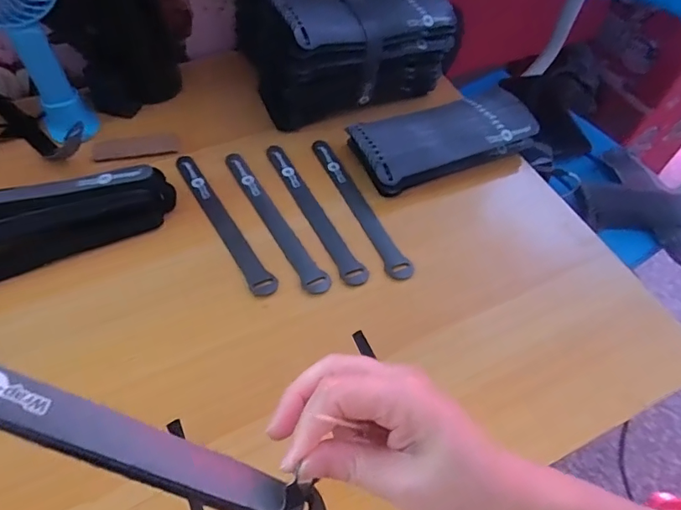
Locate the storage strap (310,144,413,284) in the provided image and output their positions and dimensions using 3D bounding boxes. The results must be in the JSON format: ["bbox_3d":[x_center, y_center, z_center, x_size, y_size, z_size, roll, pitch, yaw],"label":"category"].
[{"bbox_3d":[0.018,-0.056,0.510,0.025,0.008,0.205,-23,57,-8],"label":"storage strap"}]

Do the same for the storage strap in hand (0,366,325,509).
[{"bbox_3d":[-0.095,0.081,0.210,0.195,0.016,0.022,27,53,-11],"label":"storage strap in hand"}]

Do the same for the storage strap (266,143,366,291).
[{"bbox_3d":[-0.030,-0.050,0.503,0.023,0.004,0.208,-21,59,-16],"label":"storage strap"}]

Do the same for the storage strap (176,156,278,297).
[{"bbox_3d":[-0.119,-0.038,0.490,0.023,0.004,0.205,-26,61,-19],"label":"storage strap"}]

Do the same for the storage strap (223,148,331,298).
[{"bbox_3d":[-0.068,-0.041,0.494,0.024,0.004,0.204,-24,60,-18],"label":"storage strap"}]

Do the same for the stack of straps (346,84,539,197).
[{"bbox_3d":[0.118,-0.137,0.548,0.229,0.037,0.095,-23,60,-18],"label":"stack of straps"}]

